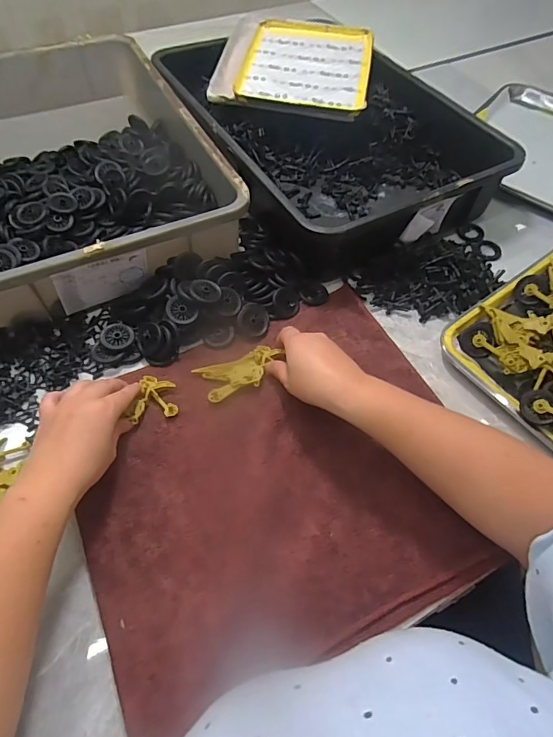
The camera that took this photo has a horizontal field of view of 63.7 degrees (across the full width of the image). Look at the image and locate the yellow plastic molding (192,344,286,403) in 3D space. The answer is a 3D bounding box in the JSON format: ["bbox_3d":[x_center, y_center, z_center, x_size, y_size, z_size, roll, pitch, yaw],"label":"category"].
[{"bbox_3d":[-0.038,0.003,0.500,0.095,0.009,0.048,-18,59,-14],"label":"yellow plastic molding"}]

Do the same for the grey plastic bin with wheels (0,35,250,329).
[{"bbox_3d":[-0.298,-0.301,0.641,0.354,0.097,0.527,-20,59,-15],"label":"grey plastic bin with wheels"}]

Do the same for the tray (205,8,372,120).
[{"bbox_3d":[0.034,-0.515,0.737,0.242,0.017,0.281,10,62,4],"label":"tray"}]

